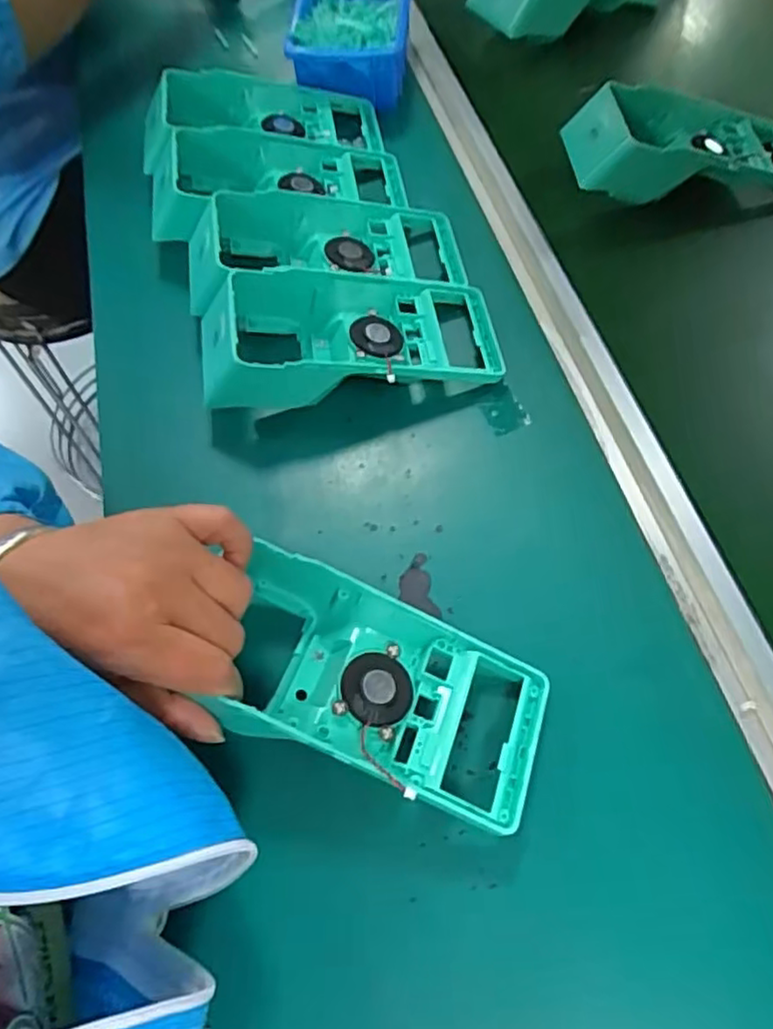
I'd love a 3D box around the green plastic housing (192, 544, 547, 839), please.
[{"bbox_3d":[-0.004,0.080,0.313,0.158,0.048,0.087,17,63,9],"label":"green plastic housing"}]

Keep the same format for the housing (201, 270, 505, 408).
[{"bbox_3d":[-0.021,-0.115,0.418,0.187,0.046,0.086,-8,61,-3],"label":"housing"}]

